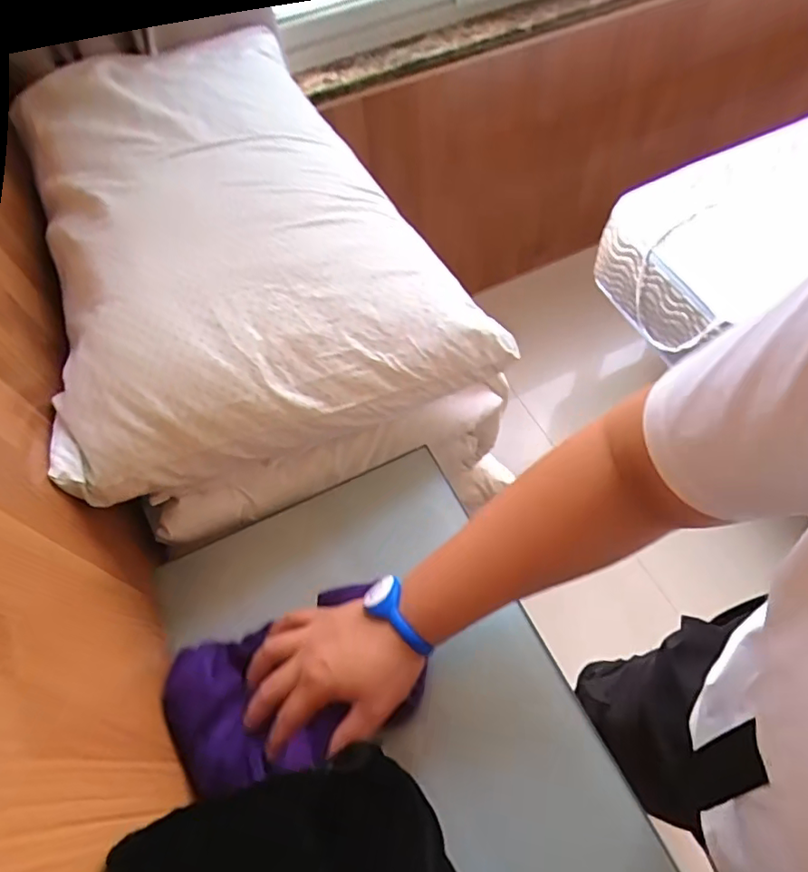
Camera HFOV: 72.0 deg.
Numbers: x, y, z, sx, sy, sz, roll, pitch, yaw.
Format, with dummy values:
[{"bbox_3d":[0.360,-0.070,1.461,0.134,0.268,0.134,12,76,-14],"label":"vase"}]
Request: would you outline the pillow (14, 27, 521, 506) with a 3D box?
[{"bbox_3d":[-0.196,-0.261,0.619,0.391,0.109,0.616,-22,61,-9],"label":"pillow"}]

